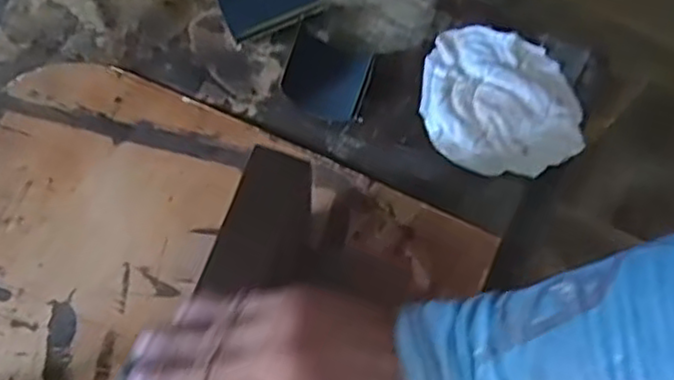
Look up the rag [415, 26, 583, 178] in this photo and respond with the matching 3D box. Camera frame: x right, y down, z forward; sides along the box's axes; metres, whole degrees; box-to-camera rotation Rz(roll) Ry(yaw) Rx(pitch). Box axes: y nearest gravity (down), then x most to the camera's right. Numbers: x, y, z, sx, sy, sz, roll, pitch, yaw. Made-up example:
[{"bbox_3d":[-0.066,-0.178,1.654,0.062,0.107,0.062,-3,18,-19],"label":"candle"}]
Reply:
[{"bbox_3d":[0.177,-0.099,0.746,0.166,0.020,0.163,7,68,1],"label":"rag"}]

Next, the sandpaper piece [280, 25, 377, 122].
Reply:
[{"bbox_3d":[-0.011,-0.123,0.750,0.088,0.017,0.095,17,69,5],"label":"sandpaper piece"}]

